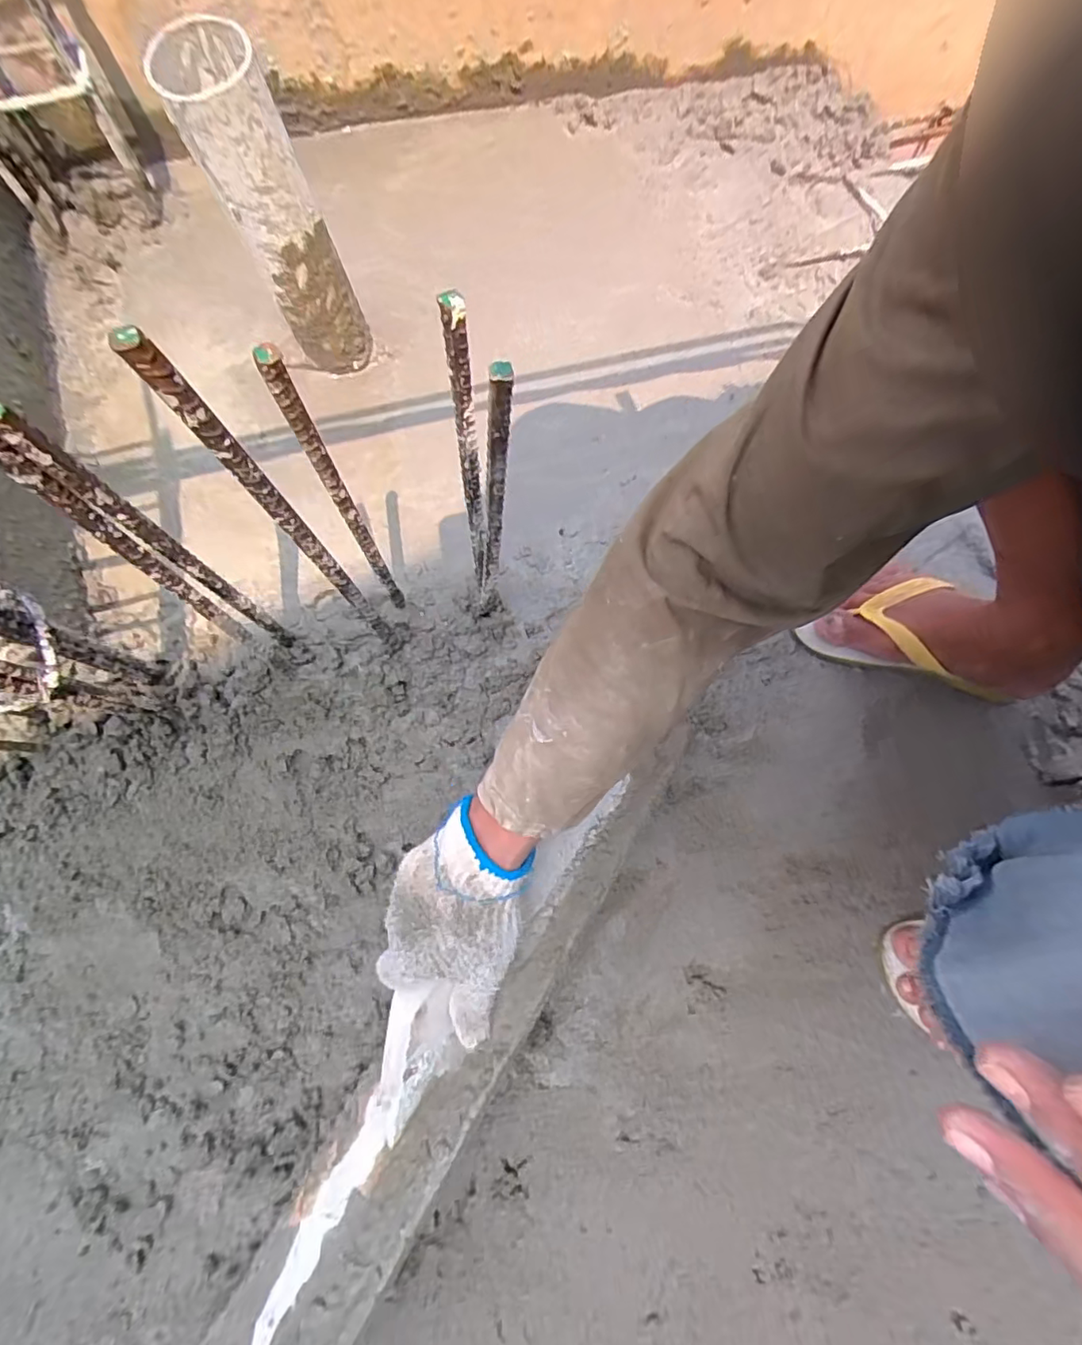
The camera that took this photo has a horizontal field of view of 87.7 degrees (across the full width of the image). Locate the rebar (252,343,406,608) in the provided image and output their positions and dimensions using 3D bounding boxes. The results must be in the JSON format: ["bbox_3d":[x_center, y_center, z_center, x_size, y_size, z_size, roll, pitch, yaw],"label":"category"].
[{"bbox_3d":[-0.124,-0.100,0.376,0.012,0.288,0.017,-33,82,-11],"label":"rebar"}]

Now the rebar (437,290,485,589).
[{"bbox_3d":[-0.047,-0.127,0.379,0.016,0.277,0.010,-13,79,-8],"label":"rebar"}]

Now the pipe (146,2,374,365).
[{"bbox_3d":[-0.229,-0.388,0.515,0.089,0.273,0.075,-18,77,-7],"label":"pipe"}]

